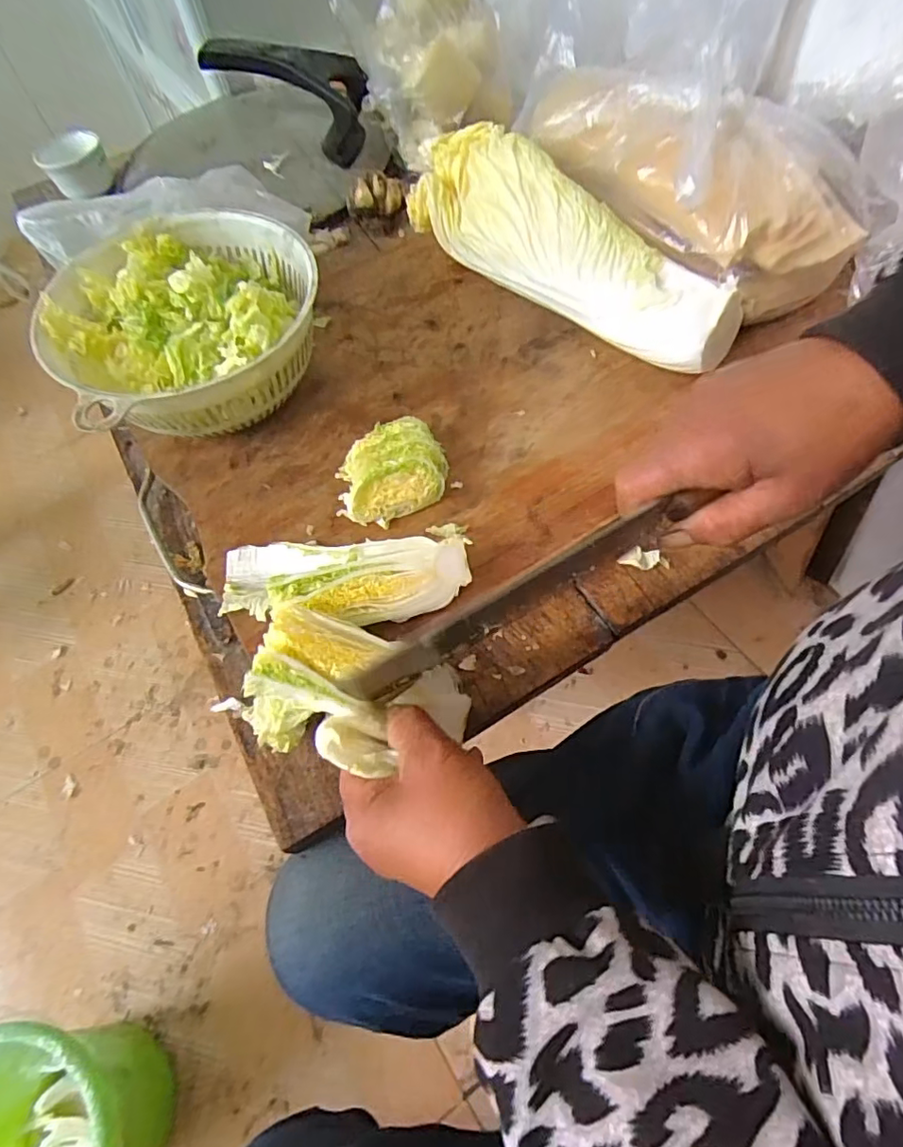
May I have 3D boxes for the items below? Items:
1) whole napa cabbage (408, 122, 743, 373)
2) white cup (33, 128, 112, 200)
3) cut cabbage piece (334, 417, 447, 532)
[{"bbox_3d":[0.091,-0.269,0.472,0.313,0.089,0.087,40,71,19],"label":"whole napa cabbage"},{"bbox_3d":[-0.465,-0.503,0.697,0.079,0.043,0.063,-28,66,-11],"label":"white cup"},{"bbox_3d":[-0.046,-0.075,0.412,0.080,0.035,0.067,-27,66,-11],"label":"cut cabbage piece"}]

